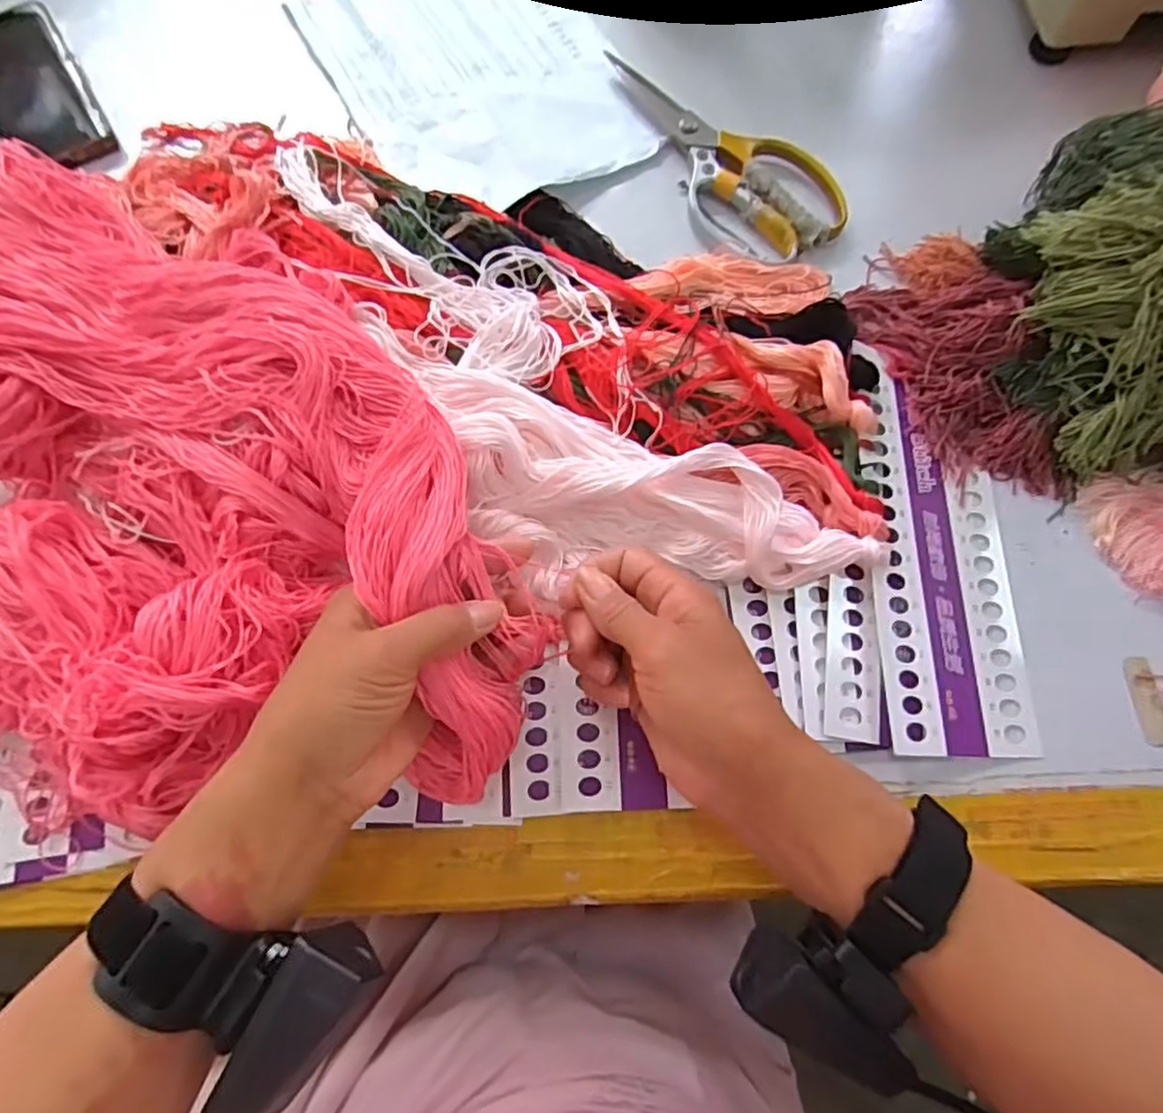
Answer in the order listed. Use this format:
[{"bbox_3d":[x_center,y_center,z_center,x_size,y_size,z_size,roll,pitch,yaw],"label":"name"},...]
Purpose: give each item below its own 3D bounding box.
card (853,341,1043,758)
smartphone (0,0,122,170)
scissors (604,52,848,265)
[{"bbox_3d":[0.203,-0.007,0.378,0.083,0.005,0.229,4,72,-8],"label":"card"},{"bbox_3d":[-0.408,-0.347,0.492,0.074,0.010,0.173,-31,75,-9],"label":"smartphone"},{"bbox_3d":[0.101,-0.293,0.466,0.088,0.013,0.207,-24,74,-7],"label":"scissors"}]

